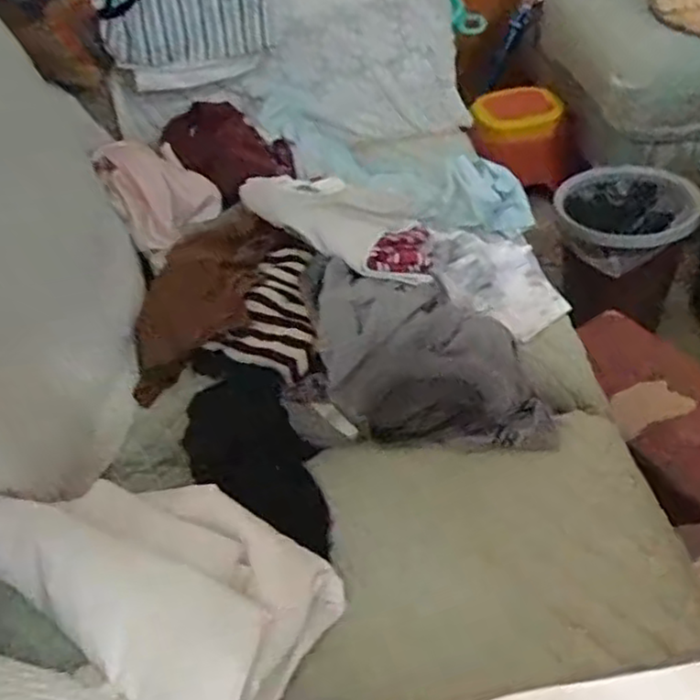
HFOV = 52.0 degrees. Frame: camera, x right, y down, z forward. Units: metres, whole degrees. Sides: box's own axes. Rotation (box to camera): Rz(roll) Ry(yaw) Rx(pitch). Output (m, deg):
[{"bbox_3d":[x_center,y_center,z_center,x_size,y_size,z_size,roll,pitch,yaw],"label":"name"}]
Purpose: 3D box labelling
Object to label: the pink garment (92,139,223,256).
[{"bbox_3d":[-0.270,-0.231,0.988,0.131,0.100,0.148,-33,47,-24],"label":"pink garment"}]

